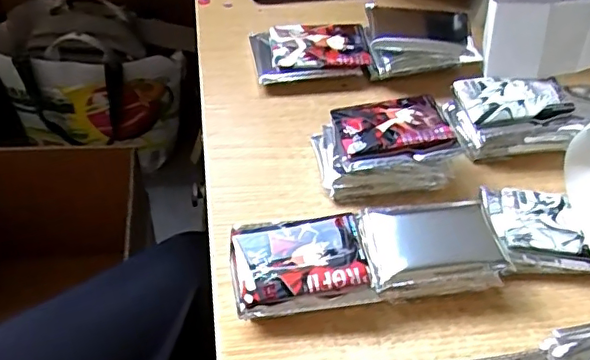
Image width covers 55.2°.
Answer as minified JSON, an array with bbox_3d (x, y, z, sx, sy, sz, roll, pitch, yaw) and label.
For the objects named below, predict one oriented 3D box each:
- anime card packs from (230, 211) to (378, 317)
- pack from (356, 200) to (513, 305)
[{"bbox_3d":[0.003,0.057,0.373,0.086,0.029,0.064,-3,56,-11],"label":"anime card packs"},{"bbox_3d":[0.098,0.045,0.391,0.109,0.029,0.062,-5,56,-12],"label":"pack"}]

